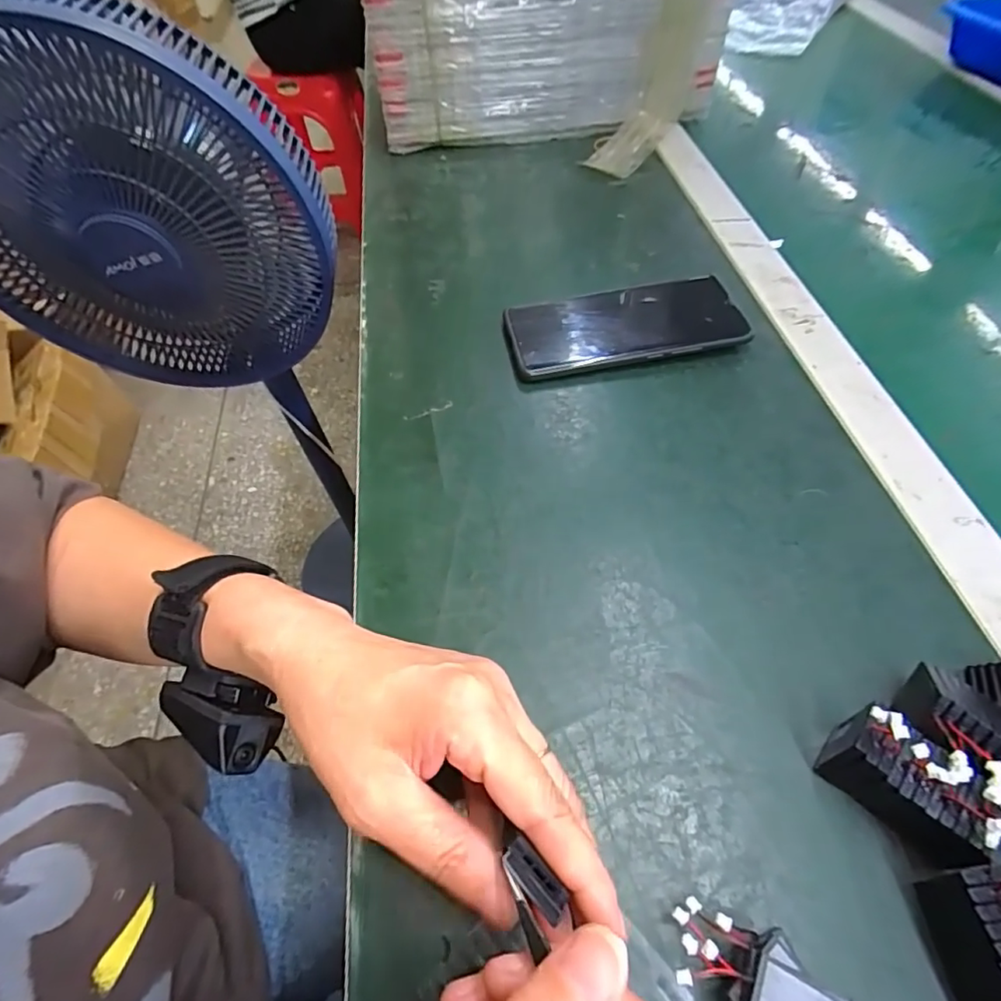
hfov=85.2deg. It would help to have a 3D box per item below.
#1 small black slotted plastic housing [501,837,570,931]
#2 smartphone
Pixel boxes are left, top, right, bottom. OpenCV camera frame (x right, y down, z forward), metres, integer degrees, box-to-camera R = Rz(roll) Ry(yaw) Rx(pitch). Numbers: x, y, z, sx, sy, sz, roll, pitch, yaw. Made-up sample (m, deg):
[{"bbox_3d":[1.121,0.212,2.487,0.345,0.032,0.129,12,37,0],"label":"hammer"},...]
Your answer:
[{"bbox_3d":[0.011,0.120,0.171,0.010,0.004,0.025,-36,78,-21],"label":"small black slotted plastic housing"},{"bbox_3d":[0.086,-0.126,0.394,0.161,0.014,0.075,-9,55,-3],"label":"smartphone"}]

